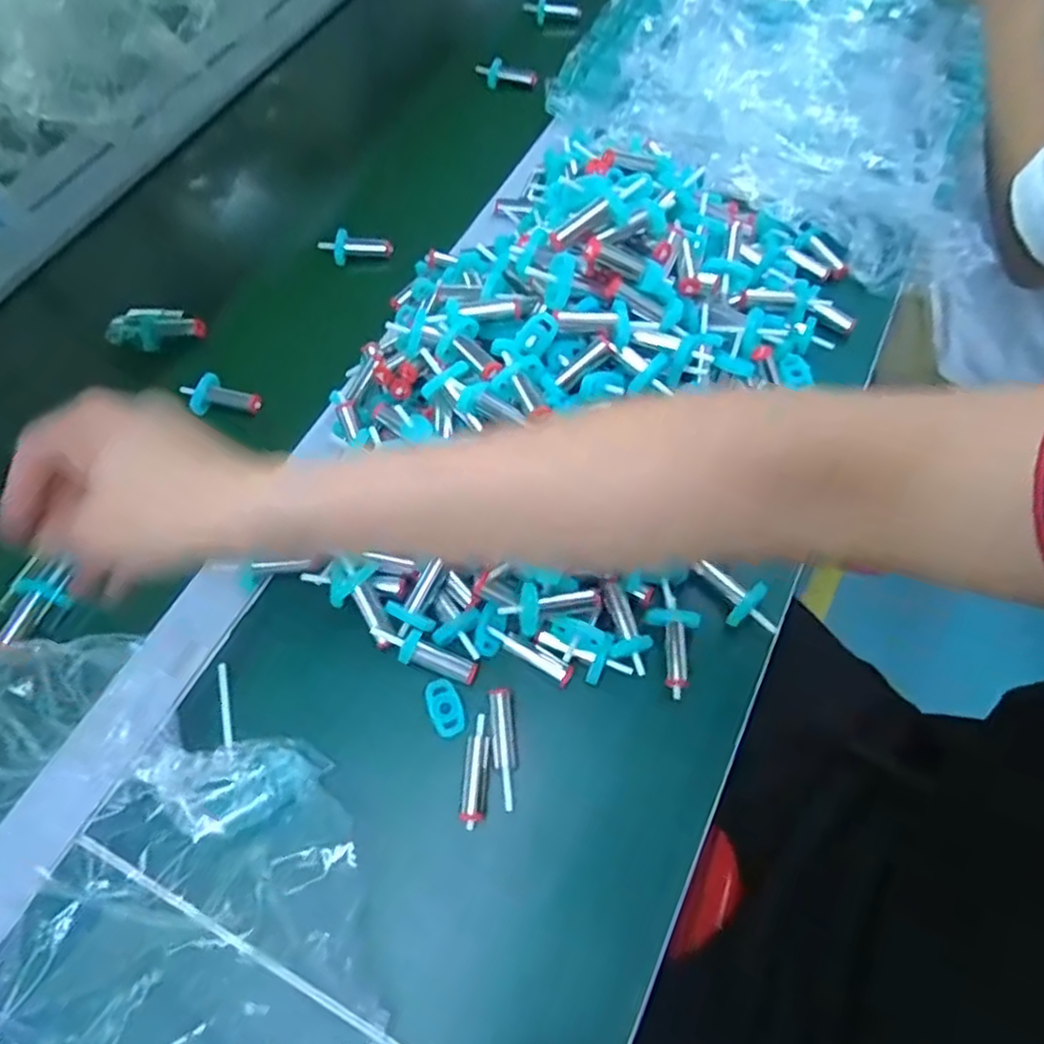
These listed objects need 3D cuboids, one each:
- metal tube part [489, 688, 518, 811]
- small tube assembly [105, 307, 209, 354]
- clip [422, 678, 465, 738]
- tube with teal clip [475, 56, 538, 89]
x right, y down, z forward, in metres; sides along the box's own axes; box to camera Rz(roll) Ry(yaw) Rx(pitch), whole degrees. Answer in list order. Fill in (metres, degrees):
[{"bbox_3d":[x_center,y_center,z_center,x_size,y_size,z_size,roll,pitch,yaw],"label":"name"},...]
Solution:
[{"bbox_3d":[-0.010,0.125,0.385,0.013,0.008,0.064,-4,63,-2],"label":"metal tube part"},{"bbox_3d":[-0.283,-0.149,0.534,0.072,0.017,0.030,3,63,1],"label":"small tube assembly"},{"bbox_3d":[-0.045,0.107,0.399,0.021,0.004,0.035,-24,66,-12],"label":"clip"},{"bbox_3d":[-0.014,-0.443,0.686,0.065,0.023,0.011,20,65,10],"label":"tube with teal clip"}]

